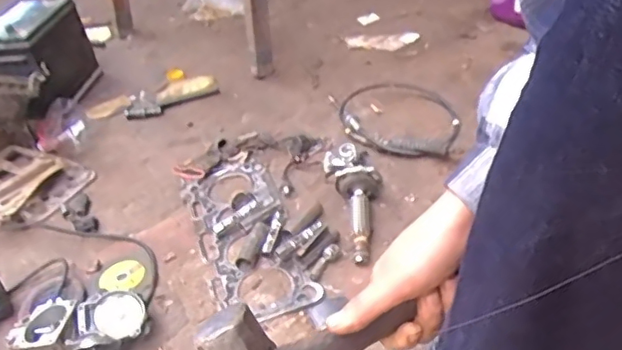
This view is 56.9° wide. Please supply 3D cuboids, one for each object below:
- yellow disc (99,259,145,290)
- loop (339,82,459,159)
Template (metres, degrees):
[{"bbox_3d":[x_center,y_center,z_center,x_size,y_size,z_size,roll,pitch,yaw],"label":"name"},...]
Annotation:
[{"bbox_3d":[-0.265,0.143,0.805,0.060,0.008,0.047,-35,66,-27],"label":"yellow disc"},{"bbox_3d":[0.164,-0.114,1.062,0.224,0.023,0.238,6,41,21],"label":"loop"}]

